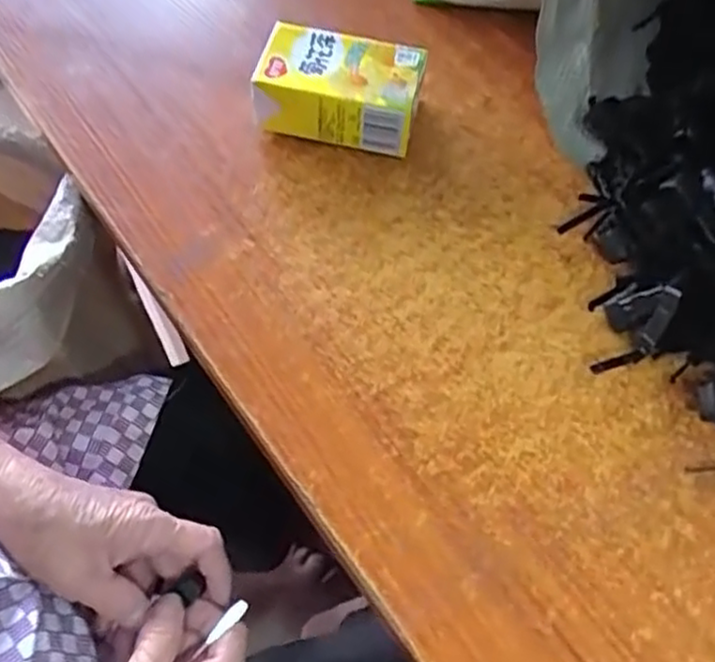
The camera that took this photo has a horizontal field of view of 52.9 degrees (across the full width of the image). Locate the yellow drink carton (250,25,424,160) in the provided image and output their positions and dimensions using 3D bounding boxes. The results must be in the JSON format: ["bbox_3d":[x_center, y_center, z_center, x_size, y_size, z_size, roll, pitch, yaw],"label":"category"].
[{"bbox_3d":[-0.013,-0.169,0.505,0.111,0.045,0.069,11,63,5],"label":"yellow drink carton"}]

